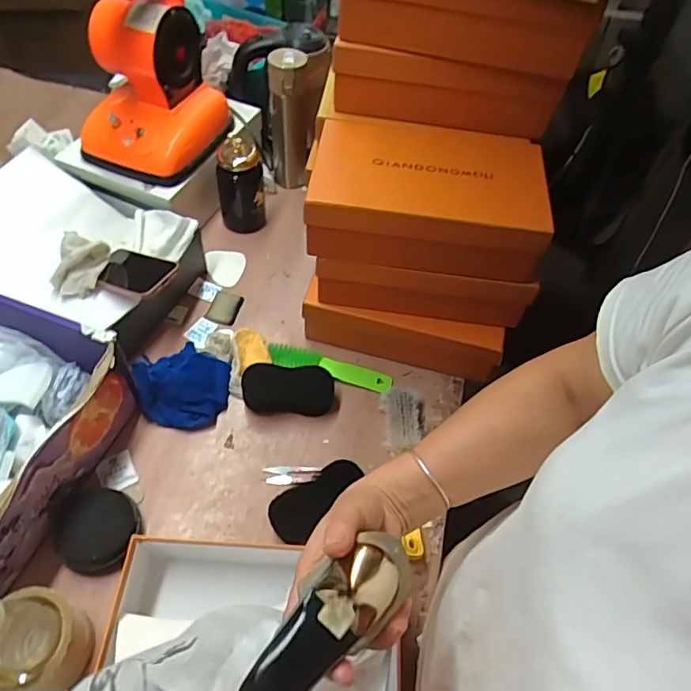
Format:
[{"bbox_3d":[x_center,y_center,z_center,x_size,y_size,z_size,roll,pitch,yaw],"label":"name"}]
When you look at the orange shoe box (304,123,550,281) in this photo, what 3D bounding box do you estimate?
[{"bbox_3d":[0.104,-0.200,0.710,0.298,0.083,0.200,8,54,1],"label":"orange shoe box"}]

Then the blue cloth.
[{"bbox_3d":[-0.226,0.051,0.756,0.126,0.053,0.127,-21,59,-19],"label":"blue cloth"}]

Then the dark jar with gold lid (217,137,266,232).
[{"bbox_3d":[-0.181,-0.280,0.929,0.077,0.166,0.069,-8,55,-11],"label":"dark jar with gold lid"}]

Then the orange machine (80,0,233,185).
[{"bbox_3d":[-0.309,-0.412,0.844,0.184,0.203,0.206,18,55,7],"label":"orange machine"}]

